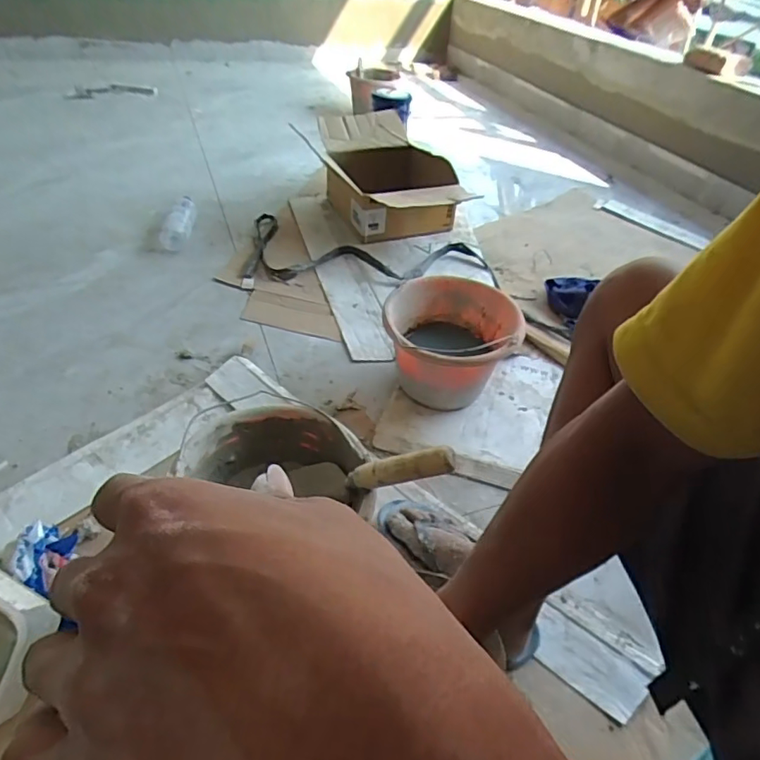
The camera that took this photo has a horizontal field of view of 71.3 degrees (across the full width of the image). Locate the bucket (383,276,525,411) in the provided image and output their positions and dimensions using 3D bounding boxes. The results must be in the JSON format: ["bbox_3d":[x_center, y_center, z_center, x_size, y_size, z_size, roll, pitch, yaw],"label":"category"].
[{"bbox_3d":[0.118,-0.059,0.950,0.223,0.161,0.264,17,42,12],"label":"bucket"}]

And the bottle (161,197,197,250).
[{"bbox_3d":[-0.517,-0.405,1.370,0.075,0.056,0.213,-3,41,-7],"label":"bottle"}]

